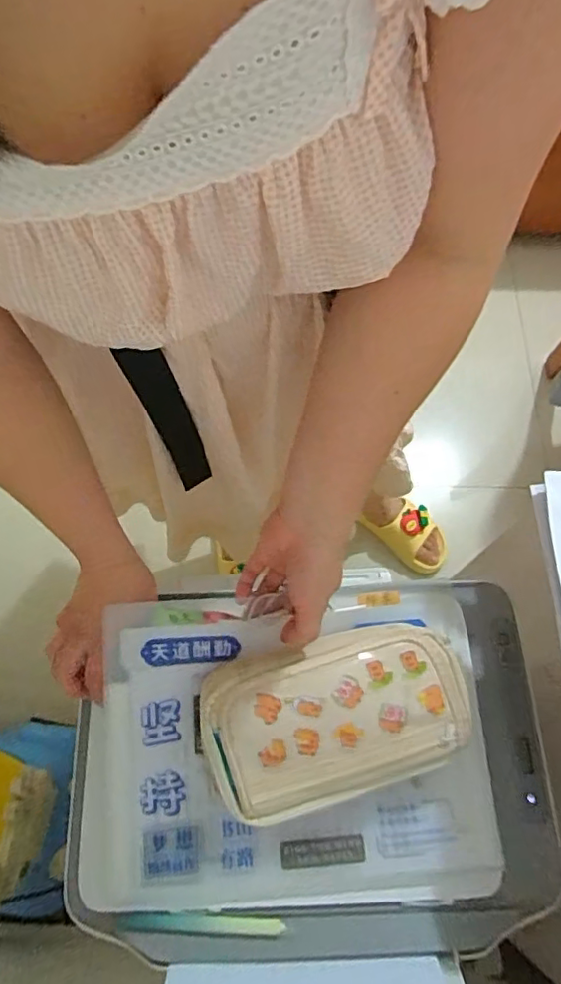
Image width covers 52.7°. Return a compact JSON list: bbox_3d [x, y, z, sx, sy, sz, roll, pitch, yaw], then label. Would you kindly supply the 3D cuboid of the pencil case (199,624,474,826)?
[{"bbox_3d":[0.045,0.185,0.464,0.210,0.043,0.123,-16,87,-5],"label":"pencil case"}]

